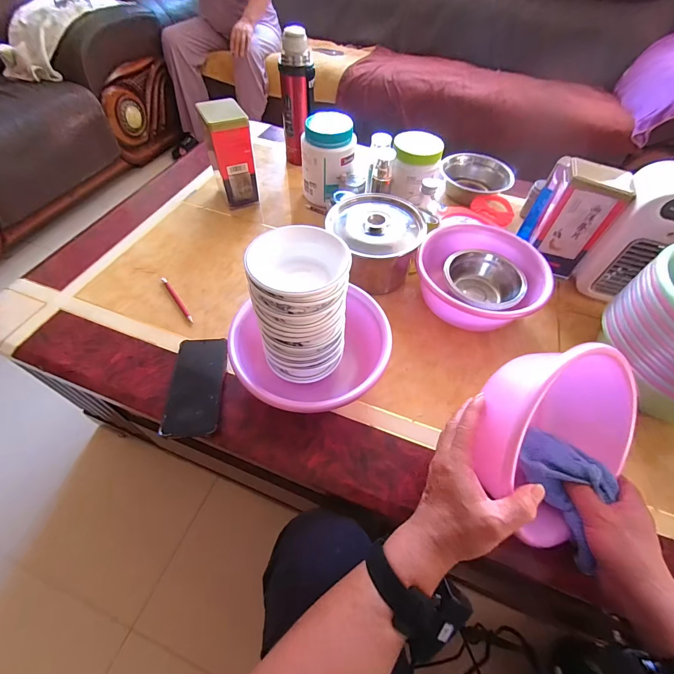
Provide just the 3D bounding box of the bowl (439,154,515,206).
[{"bbox_3d":[0.361,-0.408,0.871,0.157,0.074,0.157,1,55,-2],"label":"bowl"}]

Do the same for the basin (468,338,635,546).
[{"bbox_3d":[0.257,0.099,0.406,0.197,0.209,0.100,-54,28,-7],"label":"basin"}]

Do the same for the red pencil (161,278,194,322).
[{"bbox_3d":[-0.293,-0.070,0.617,0.010,0.005,0.134,-32,62,-23],"label":"red pencil"}]

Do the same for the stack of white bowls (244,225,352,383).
[{"bbox_3d":[-0.042,-0.033,0.439,0.103,0.183,0.104,1,55,-2],"label":"stack of white bowls"}]

